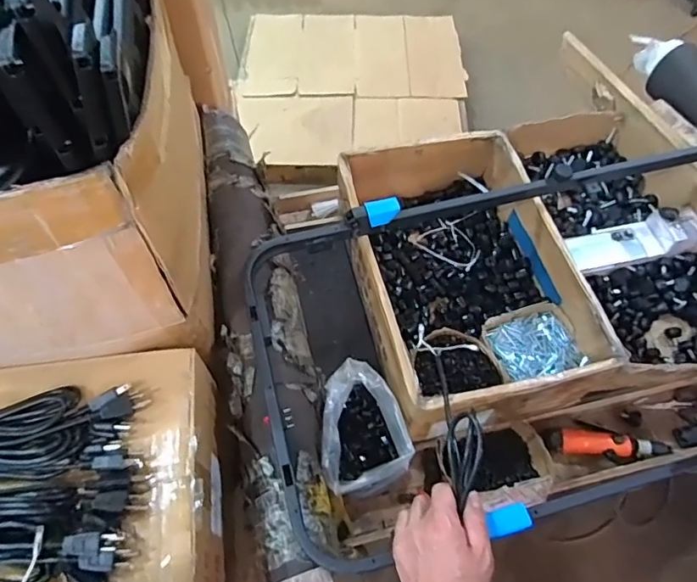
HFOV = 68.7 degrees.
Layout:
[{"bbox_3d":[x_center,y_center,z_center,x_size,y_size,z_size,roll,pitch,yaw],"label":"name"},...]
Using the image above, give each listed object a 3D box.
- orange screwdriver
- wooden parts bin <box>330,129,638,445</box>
[{"bbox_3d":[0.449,0.269,0.887,0.201,0.035,0.049,9,60,5],"label":"orange screwdriver"},{"bbox_3d":[0.204,-0.035,0.930,0.364,0.161,0.529,-12,60,-7],"label":"wooden parts bin"}]

